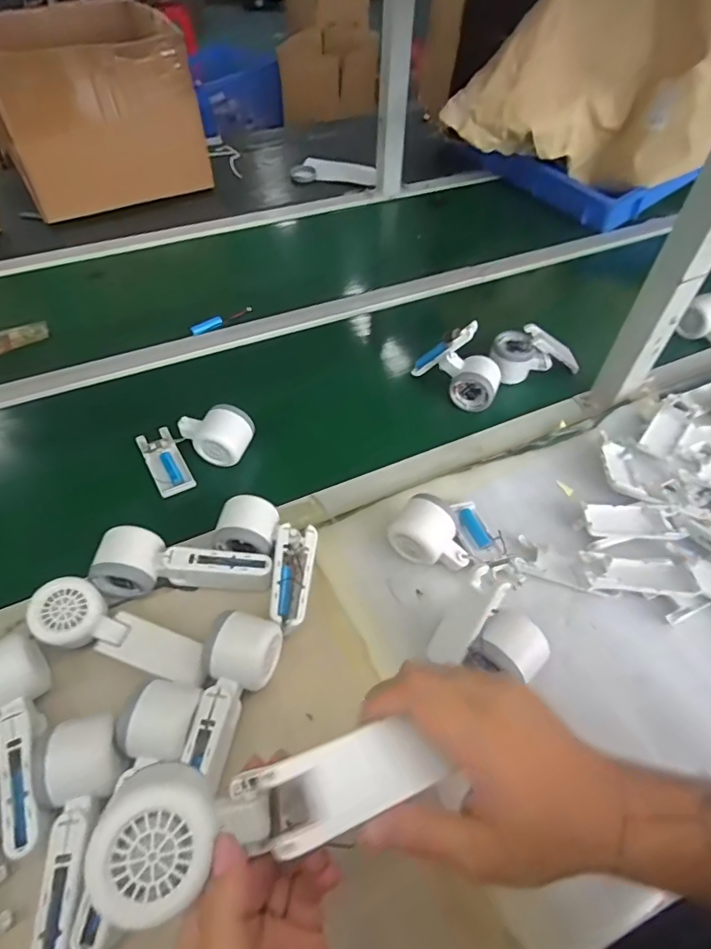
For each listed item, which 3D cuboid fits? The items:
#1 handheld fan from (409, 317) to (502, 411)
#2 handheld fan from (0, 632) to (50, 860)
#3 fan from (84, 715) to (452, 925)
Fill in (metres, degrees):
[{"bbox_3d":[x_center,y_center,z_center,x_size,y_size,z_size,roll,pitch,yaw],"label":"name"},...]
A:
[{"bbox_3d":[0.146,-0.139,0.698,0.101,0.100,0.071,43,51,-10],"label":"handheld fan"},{"bbox_3d":[-0.267,0.208,0.401,0.052,0.051,0.157,-28,57,-22],"label":"handheld fan"},{"bbox_3d":[-0.039,0.166,0.255,0.163,0.051,0.054,-12,52,-10],"label":"fan"}]

